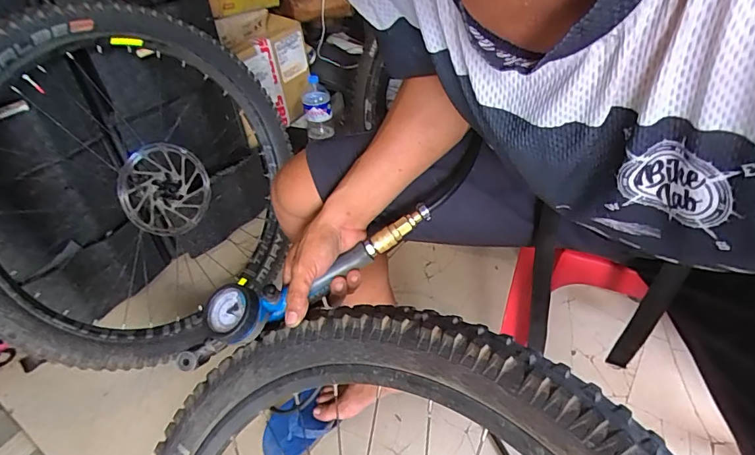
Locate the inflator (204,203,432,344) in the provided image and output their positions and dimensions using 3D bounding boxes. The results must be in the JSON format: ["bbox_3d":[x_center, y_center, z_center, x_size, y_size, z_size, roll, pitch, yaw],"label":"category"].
[{"bbox_3d":[-0.060,0.052,0.512,0.267,0.047,0.056,-27,42,-4],"label":"inflator"}]

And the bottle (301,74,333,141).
[{"bbox_3d":[-0.185,-0.356,1.419,0.088,0.192,0.090,-9,41,-5],"label":"bottle"}]

